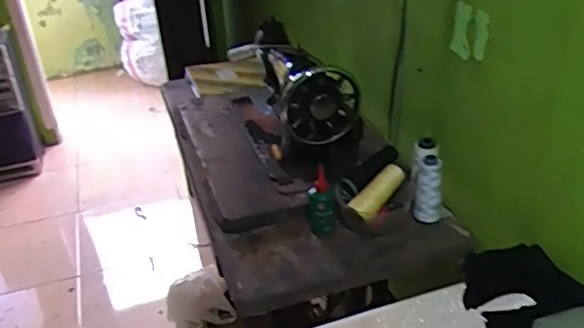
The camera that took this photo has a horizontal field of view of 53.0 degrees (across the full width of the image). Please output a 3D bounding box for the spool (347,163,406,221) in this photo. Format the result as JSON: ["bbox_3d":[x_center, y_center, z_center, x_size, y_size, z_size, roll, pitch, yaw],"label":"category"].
[{"bbox_3d":[0.138,0.045,0.938,0.105,0.033,0.037,-44,44,-16],"label":"spool"}]

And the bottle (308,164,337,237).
[{"bbox_3d":[0.047,0.062,0.925,0.044,0.112,0.030,-3,31,2],"label":"bottle"}]

